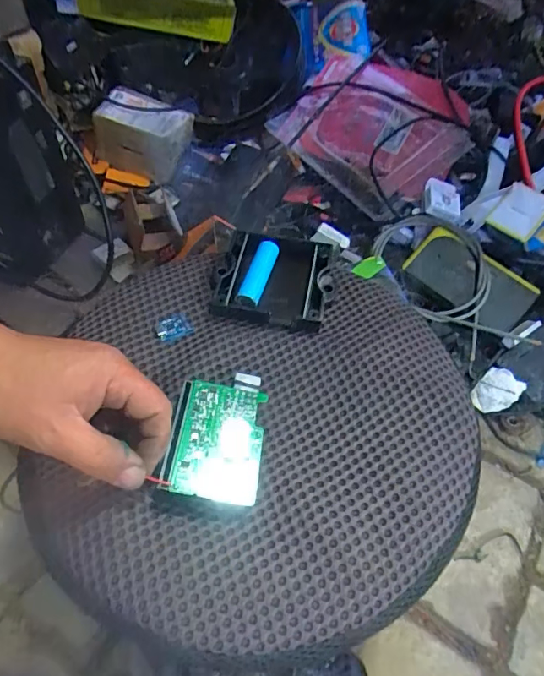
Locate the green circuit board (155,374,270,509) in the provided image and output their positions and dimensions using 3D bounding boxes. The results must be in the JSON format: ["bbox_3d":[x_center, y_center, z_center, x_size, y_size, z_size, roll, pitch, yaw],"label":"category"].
[{"bbox_3d":[-0.034,0.059,0.316,0.057,0.011,0.091,6,50,2],"label":"green circuit board"}]

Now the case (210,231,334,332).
[{"bbox_3d":[0.003,-0.054,0.418,0.095,0.021,0.097,12,52,7],"label":"case"}]

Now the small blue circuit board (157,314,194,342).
[{"bbox_3d":[-0.078,-0.008,0.389,0.027,0.004,0.022,-26,57,-22],"label":"small blue circuit board"}]

